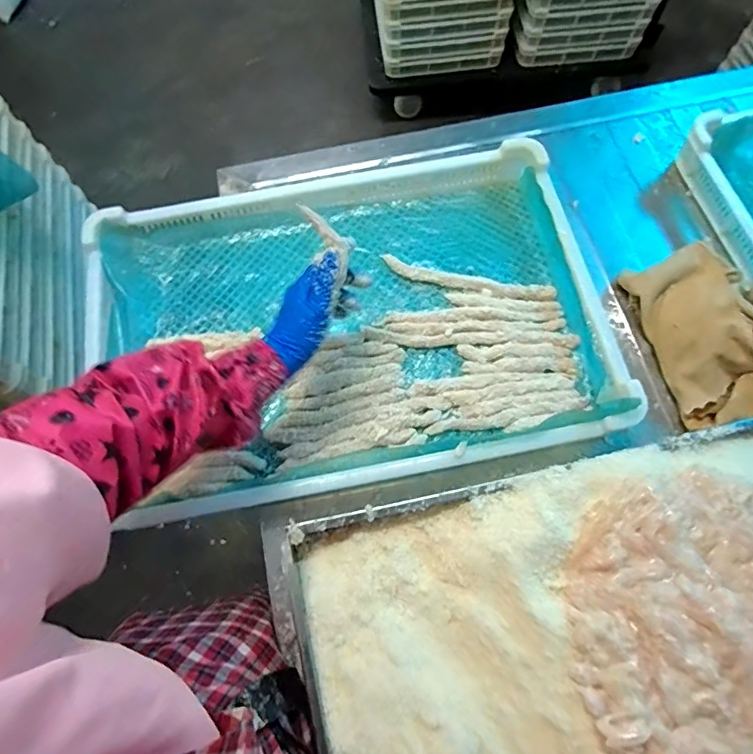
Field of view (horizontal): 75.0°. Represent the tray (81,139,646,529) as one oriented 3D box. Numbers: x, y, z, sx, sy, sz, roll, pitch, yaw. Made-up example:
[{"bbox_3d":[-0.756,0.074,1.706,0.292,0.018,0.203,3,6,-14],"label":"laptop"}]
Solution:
[{"bbox_3d":[-0.040,-0.068,0.586,0.578,0.055,0.398,-12,71,-2],"label":"tray"}]

